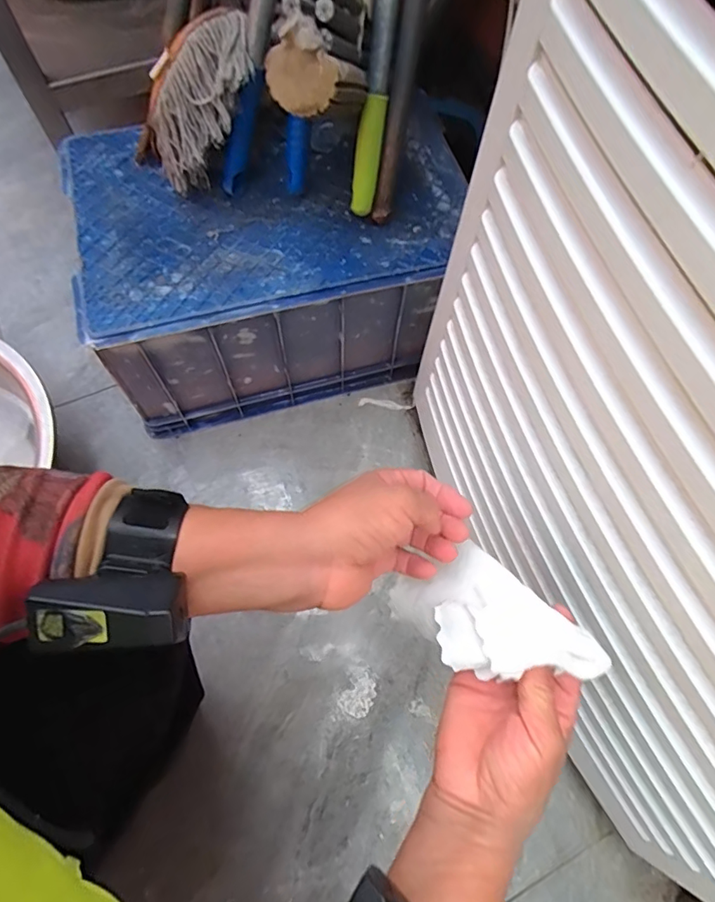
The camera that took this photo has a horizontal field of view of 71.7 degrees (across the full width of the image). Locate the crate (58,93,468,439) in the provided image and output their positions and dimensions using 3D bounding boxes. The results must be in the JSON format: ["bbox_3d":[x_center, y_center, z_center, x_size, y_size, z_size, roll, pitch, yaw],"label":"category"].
[{"bbox_3d":[-0.103,-0.246,0.708,0.475,0.239,0.287,-13,68,-8],"label":"crate"}]

